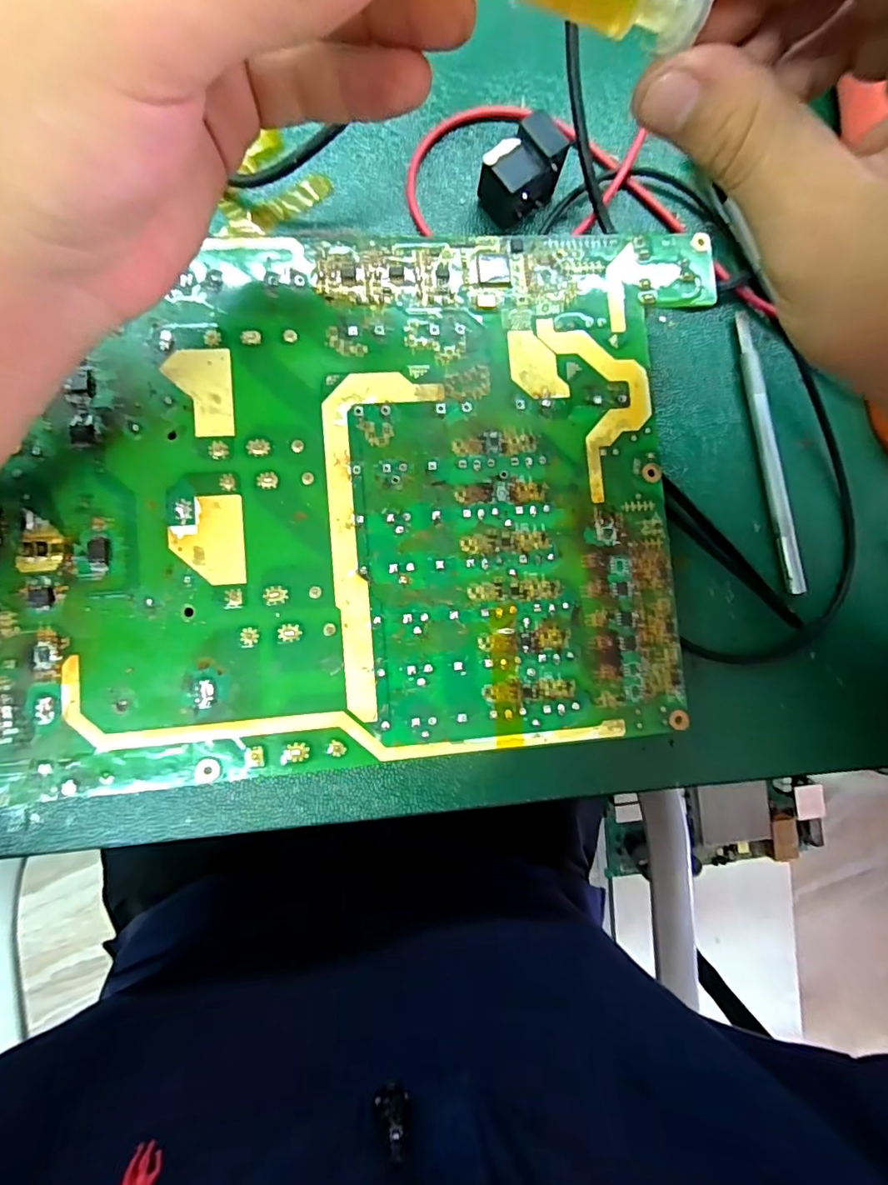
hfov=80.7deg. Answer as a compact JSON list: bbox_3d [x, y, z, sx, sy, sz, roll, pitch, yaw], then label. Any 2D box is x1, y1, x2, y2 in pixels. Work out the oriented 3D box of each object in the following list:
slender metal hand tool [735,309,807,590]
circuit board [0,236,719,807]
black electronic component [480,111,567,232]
[{"bbox_3d":[0.150,-0.065,0.242,0.006,0.010,0.130,-9,89,-7],"label":"slender metal hand tool"},{"bbox_3d":[-0.067,-0.032,0.202,0.342,0.038,0.195,-3,89,-7],"label":"circuit board"},{"bbox_3d":[0.034,-0.182,0.228,0.032,0.029,0.022,-41,93,-6],"label":"black electronic component"}]

